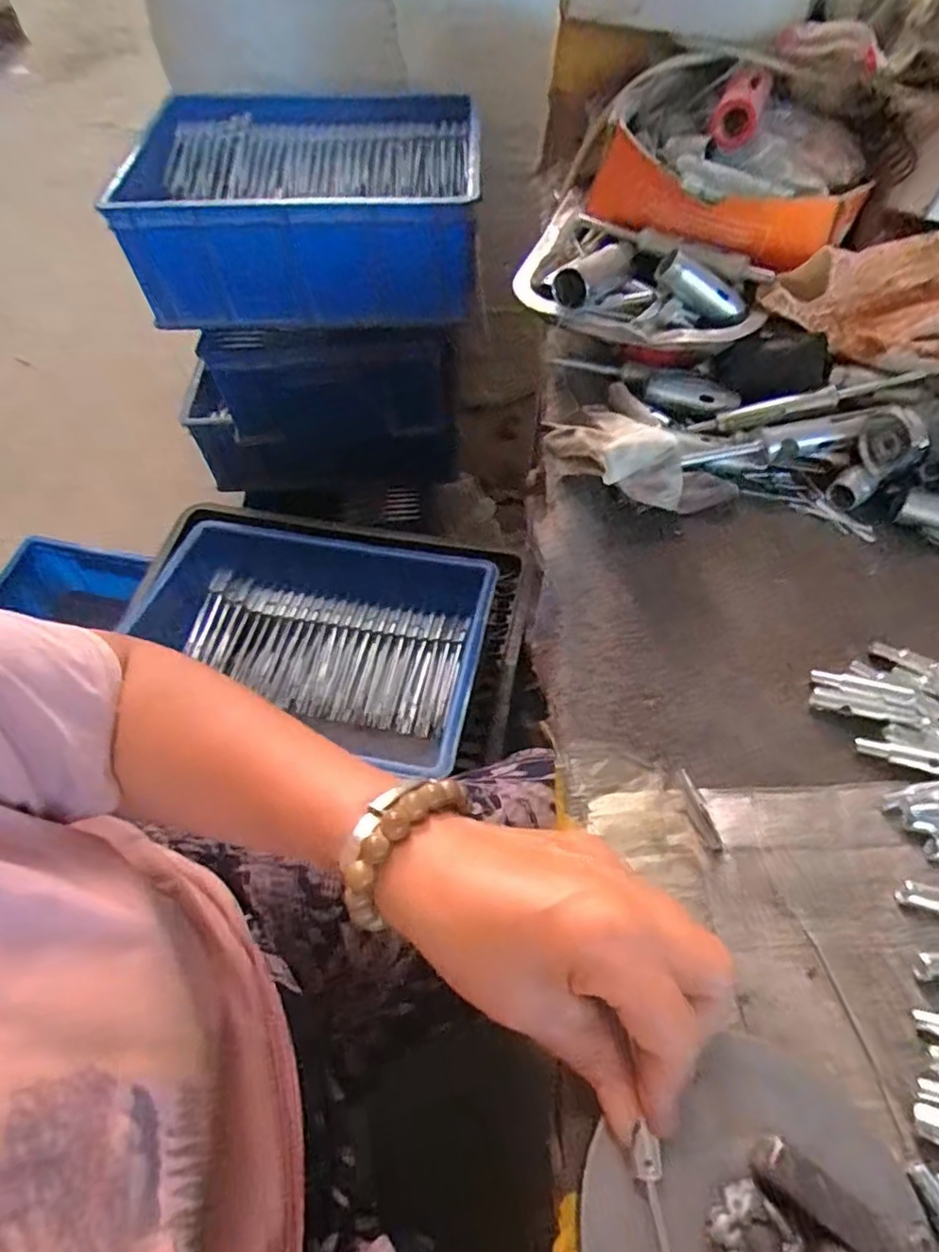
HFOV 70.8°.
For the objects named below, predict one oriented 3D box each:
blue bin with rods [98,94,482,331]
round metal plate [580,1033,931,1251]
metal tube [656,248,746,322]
[{"bbox_3d":[-0.194,-0.502,0.799,0.402,0.130,0.287,-5,57,-3],"label":"blue bin with rods"},{"bbox_3d":[0.109,0.234,0.241,0.125,0.013,0.119,0,57,0],"label":"round metal plate"},{"bbox_3d":[0.167,-0.240,0.470,0.070,0.020,0.021,20,55,-20],"label":"metal tube"}]

